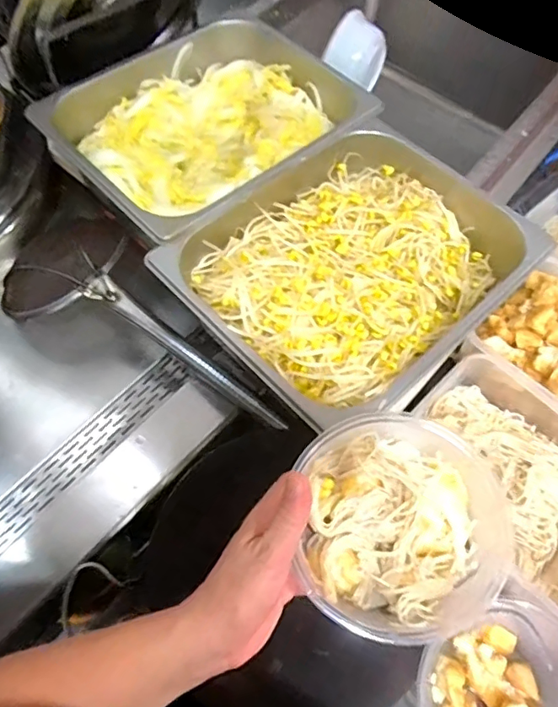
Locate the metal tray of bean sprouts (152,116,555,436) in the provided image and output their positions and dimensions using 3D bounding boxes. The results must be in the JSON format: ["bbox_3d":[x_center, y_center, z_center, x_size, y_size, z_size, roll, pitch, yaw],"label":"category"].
[{"bbox_3d":[0.084,-0.089,0.549,0.327,0.072,0.252,-39,70,-19],"label":"metal tray of bean sprouts"}]

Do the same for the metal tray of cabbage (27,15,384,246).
[{"bbox_3d":[-0.081,-0.262,0.642,0.321,0.077,0.256,-37,69,-18],"label":"metal tray of cabbage"}]

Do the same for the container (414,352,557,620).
[{"bbox_3d":[0.235,0.127,0.498,0.230,0.054,0.173,39,68,17],"label":"container"}]

